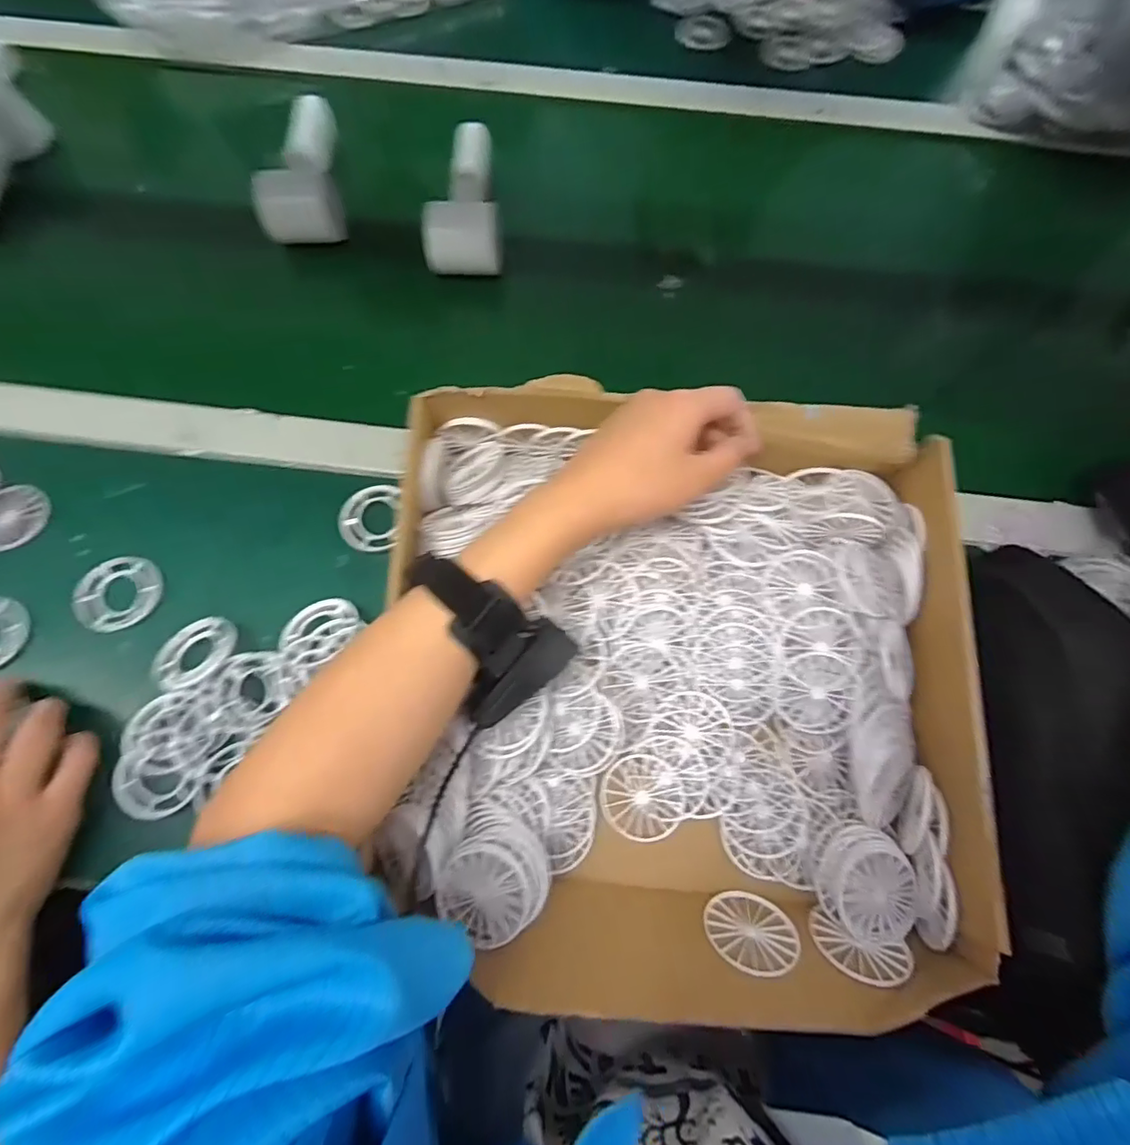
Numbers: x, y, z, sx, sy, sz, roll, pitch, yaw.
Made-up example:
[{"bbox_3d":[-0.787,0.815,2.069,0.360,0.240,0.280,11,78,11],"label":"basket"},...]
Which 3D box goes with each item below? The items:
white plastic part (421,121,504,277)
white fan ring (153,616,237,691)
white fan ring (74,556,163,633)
[{"bbox_3d":[-0.089,-0.338,0.492,0.063,0.045,0.153,-2,72,-3],"label":"white plastic part"},{"bbox_3d":[-0.245,0.053,0.371,0.052,0.007,0.052,-8,50,9],"label":"white fan ring"},{"bbox_3d":[-0.320,0.016,0.399,0.055,0.011,0.052,1,72,-2],"label":"white fan ring"}]

